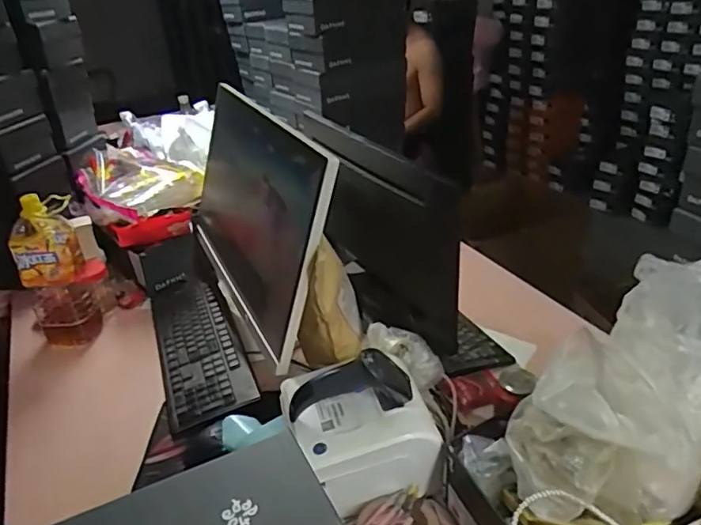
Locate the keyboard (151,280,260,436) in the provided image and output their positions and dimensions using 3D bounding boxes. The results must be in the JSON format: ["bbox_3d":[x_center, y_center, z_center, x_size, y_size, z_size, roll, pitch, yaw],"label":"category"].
[{"bbox_3d":[-0.293,0.154,1.077,0.145,0.042,0.453,-15,31,-17],"label":"keyboard"}]

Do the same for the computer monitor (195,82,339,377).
[{"bbox_3d":[-0.195,-0.138,1.046,0.065,0.331,0.660,-1,26,-26],"label":"computer monitor"}]

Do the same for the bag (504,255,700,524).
[{"bbox_3d":[0.340,0.114,0.617,0.410,0.193,0.179,-46,35,5],"label":"bag"}]

